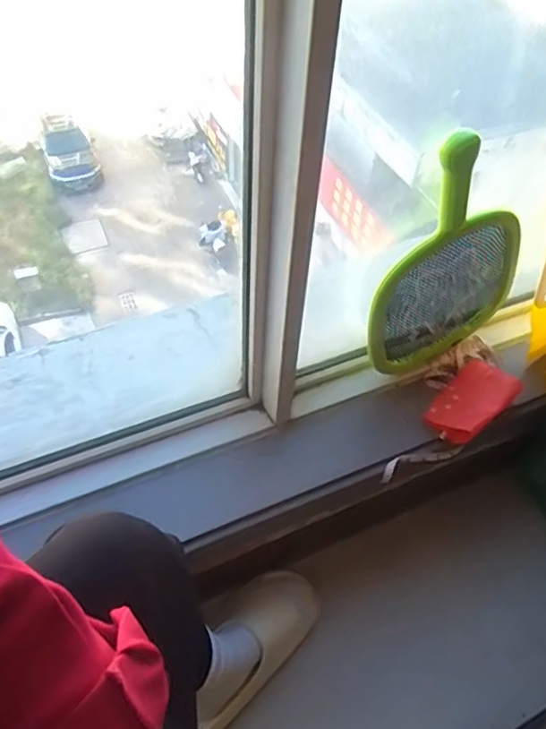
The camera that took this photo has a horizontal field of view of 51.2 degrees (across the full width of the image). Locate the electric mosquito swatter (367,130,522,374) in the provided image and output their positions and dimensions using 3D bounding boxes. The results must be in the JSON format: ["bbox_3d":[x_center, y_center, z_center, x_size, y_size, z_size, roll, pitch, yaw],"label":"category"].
[{"bbox_3d":[0.226,-0.123,0.714,0.236,0.340,0.046,-26,58,-22],"label":"electric mosquito swatter"}]

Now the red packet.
[{"bbox_3d":[0.278,0.050,0.792,0.131,0.034,0.076,-36,62,-27],"label":"red packet"}]

